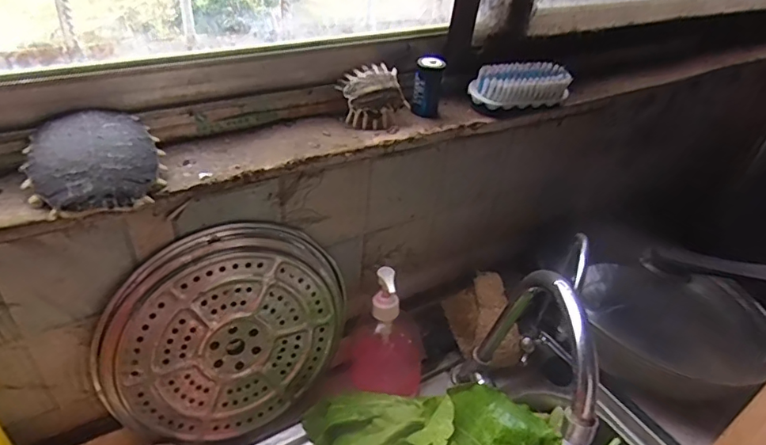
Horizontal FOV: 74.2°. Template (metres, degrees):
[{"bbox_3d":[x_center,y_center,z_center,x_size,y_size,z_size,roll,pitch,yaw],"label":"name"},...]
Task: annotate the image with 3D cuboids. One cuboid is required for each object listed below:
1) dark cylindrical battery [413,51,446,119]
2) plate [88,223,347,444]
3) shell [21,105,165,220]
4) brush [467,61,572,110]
[{"bbox_3d":[0.050,-0.153,0.568,0.030,0.065,0.027,6,36,1],"label":"dark cylindrical battery"},{"bbox_3d":[-0.152,0.117,0.521,0.238,0.235,0.010,-52,37,-4],"label":"plate"},{"bbox_3d":[-0.235,-0.053,0.417,0.098,0.048,0.088,-8,38,-18],"label":"shell"},{"bbox_3d":[0.166,-0.166,0.612,0.127,0.039,0.049,-12,39,-23],"label":"brush"}]

